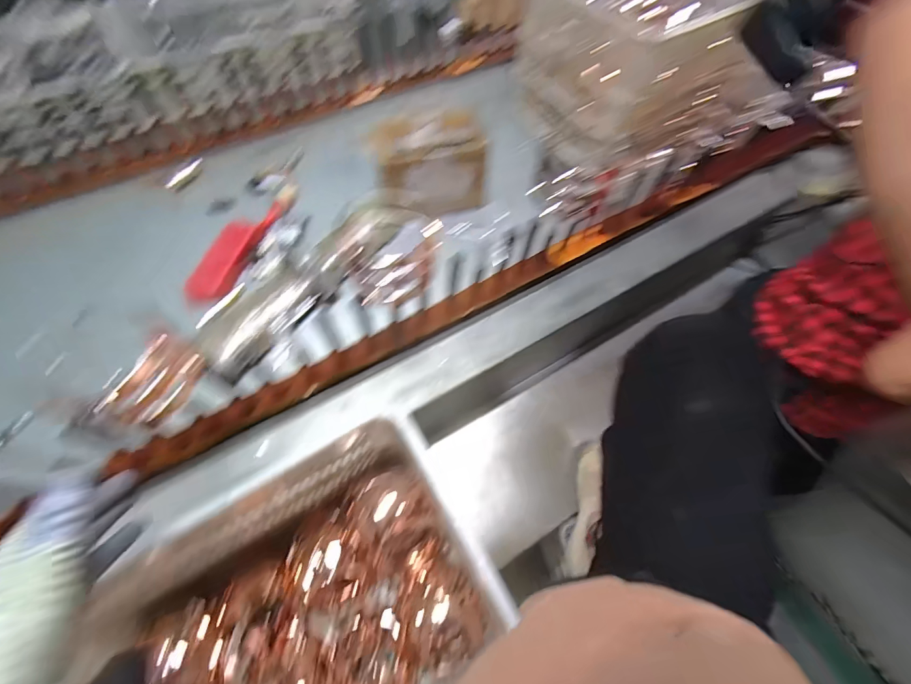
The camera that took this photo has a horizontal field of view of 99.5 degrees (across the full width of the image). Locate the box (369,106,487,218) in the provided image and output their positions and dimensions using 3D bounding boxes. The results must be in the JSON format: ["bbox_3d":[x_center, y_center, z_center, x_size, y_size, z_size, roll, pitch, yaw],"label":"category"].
[{"bbox_3d":[-0.046,-0.343,0.749,0.202,0.120,0.131,-12,64,-9],"label":"box"}]

